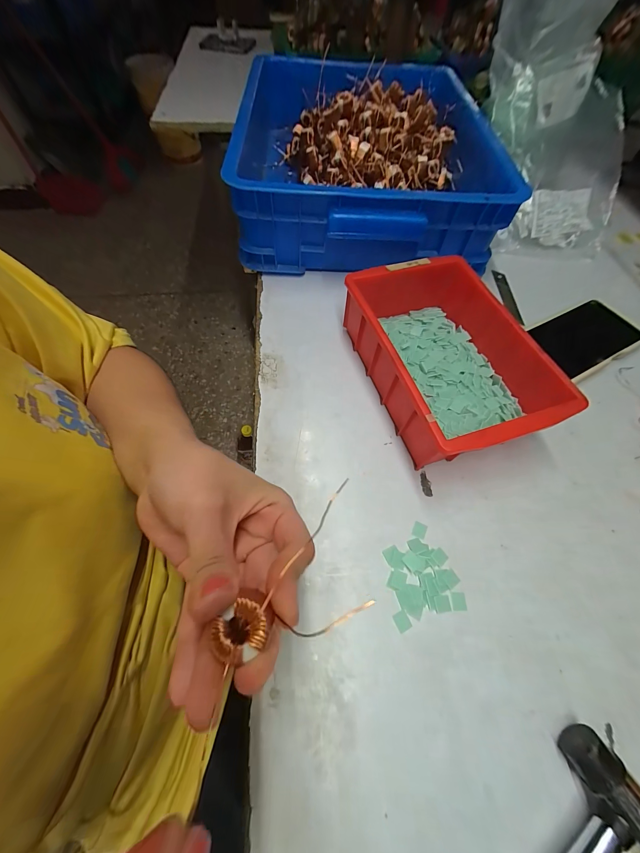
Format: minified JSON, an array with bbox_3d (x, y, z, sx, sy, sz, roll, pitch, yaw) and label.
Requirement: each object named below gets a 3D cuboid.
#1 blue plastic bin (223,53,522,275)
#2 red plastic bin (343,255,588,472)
[{"bbox_3d":[0.067,-0.378,0.429,0.326,0.110,0.393,2,62,-1],"label":"blue plastic bin"},{"bbox_3d":[0.115,-0.065,0.279,0.126,0.068,0.192,-17,64,-11],"label":"red plastic bin"}]

